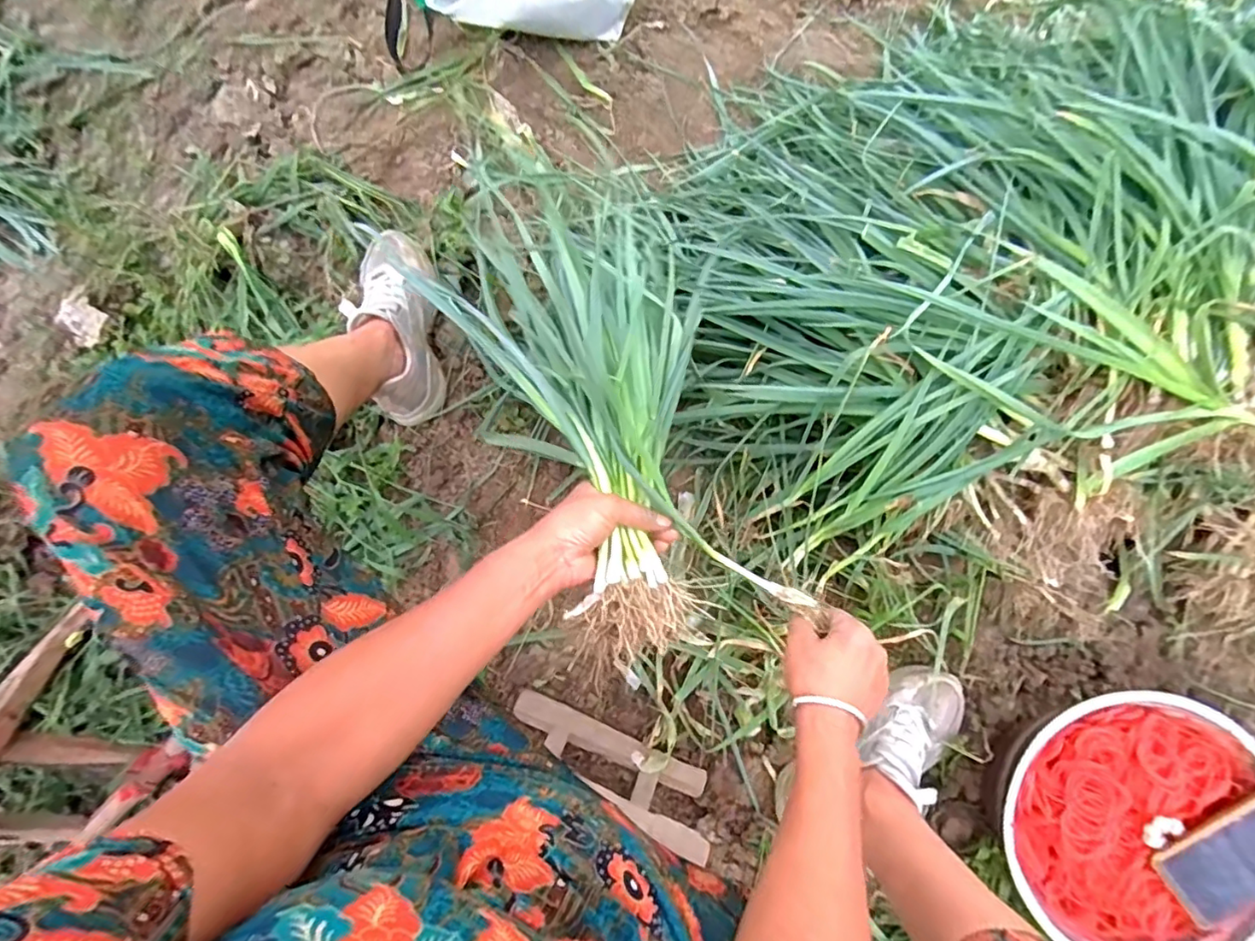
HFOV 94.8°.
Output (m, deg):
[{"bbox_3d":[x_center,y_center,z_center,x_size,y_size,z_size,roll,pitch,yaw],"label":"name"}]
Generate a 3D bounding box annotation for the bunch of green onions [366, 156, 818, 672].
[{"bbox_3d":[-0.041,-0.054,0.532,0.249,0.118,0.434,-18,75,-3],"label":"bunch of green onions"}]

